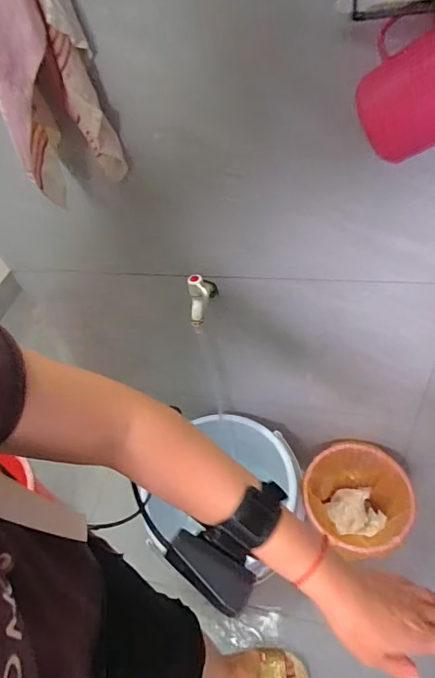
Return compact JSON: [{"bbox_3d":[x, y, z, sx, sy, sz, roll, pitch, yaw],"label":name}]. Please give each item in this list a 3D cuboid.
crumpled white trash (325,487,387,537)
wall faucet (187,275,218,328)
[{"bbox_3d":[0.346,0.427,1.075,0.124,0.051,0.124,-8,46,-1],"label":"crumpled white trash"},{"bbox_3d":[-0.026,-0.074,0.723,0.033,0.082,0.067,10,48,16],"label":"wall faucet"}]

